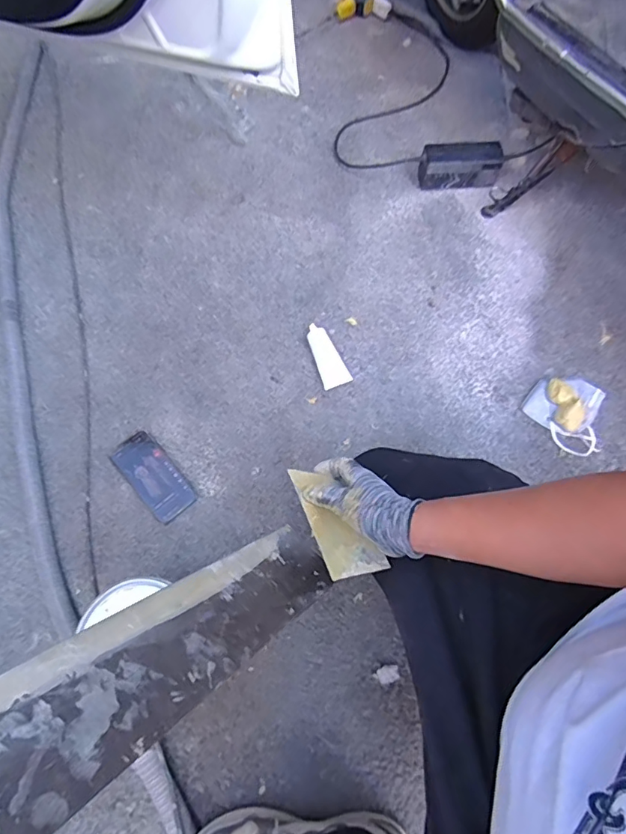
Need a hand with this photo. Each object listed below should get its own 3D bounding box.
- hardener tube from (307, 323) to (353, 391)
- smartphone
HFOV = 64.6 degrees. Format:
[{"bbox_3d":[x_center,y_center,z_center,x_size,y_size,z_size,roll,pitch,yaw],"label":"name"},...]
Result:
[{"bbox_3d":[0.026,-0.113,0.908,0.051,0.029,0.120,-20,69,-7],"label":"hardener tube"},{"bbox_3d":[-0.271,0.099,0.839,0.073,0.014,0.162,-40,73,-14],"label":"smartphone"}]

